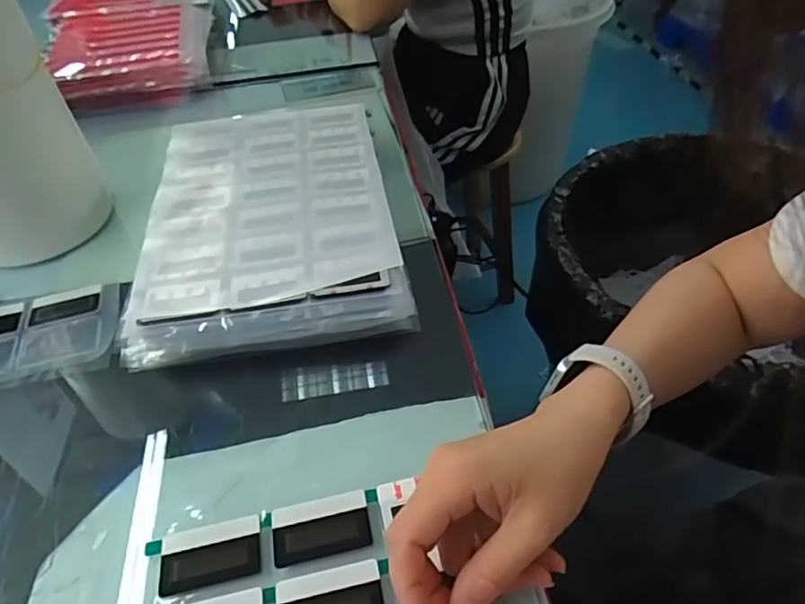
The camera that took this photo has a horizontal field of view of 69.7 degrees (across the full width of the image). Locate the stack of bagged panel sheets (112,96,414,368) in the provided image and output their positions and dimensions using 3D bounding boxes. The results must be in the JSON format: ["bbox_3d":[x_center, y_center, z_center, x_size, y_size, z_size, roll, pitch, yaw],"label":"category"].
[{"bbox_3d":[-0.116,-0.080,0.512,0.201,0.056,0.308,-9,44,-5],"label":"stack of bagged panel sheets"}]

